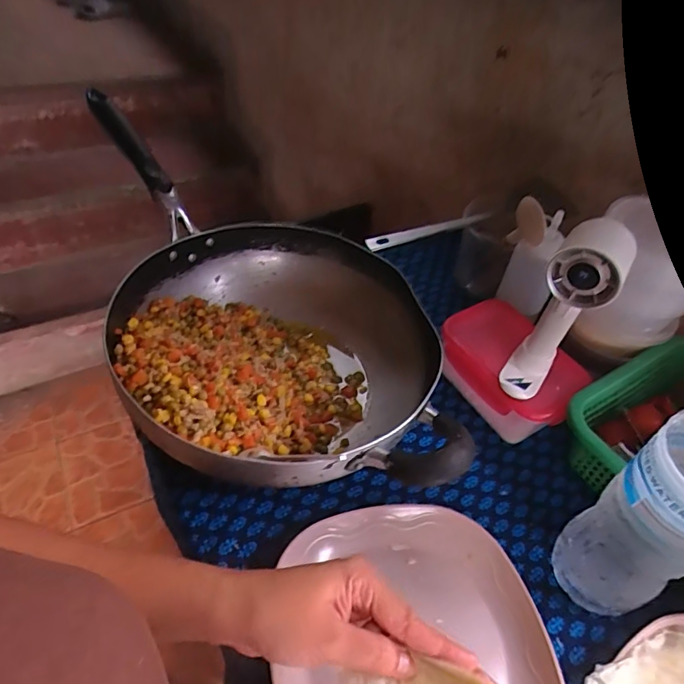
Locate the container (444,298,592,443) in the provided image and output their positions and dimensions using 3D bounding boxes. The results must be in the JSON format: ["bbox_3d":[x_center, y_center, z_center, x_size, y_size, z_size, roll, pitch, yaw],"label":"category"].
[{"bbox_3d":[0.180,0.036,0.555,0.121,0.074,0.160,-21,53,-25],"label":"container"}]

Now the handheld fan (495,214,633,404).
[{"bbox_3d":[0.205,-0.025,0.458,0.060,0.159,0.081,34,52,23],"label":"handheld fan"}]

